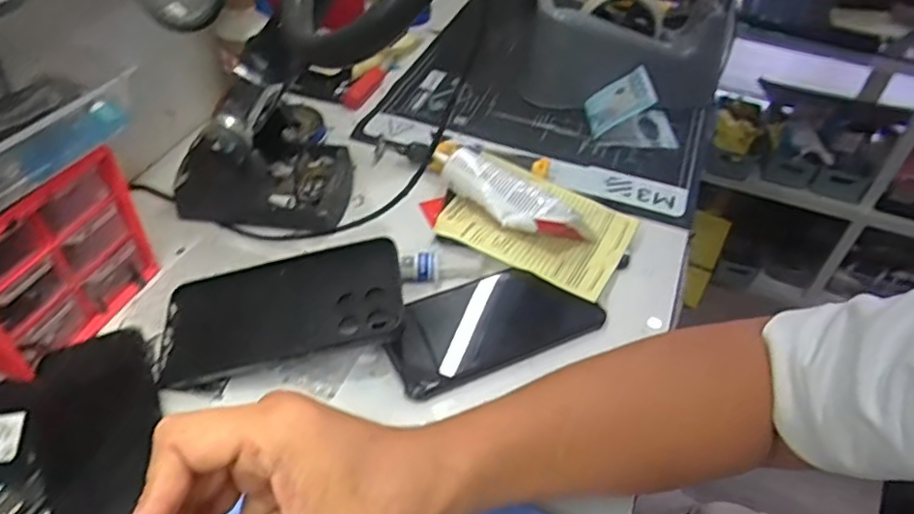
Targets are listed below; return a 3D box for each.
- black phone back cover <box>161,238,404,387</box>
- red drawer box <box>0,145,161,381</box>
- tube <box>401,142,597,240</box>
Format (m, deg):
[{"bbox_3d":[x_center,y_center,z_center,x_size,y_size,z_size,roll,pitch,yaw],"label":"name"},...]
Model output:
[{"bbox_3d":[-0.121,0.038,0.444,0.164,0.013,0.079,-13,56,4],"label":"black phone back cover"},{"bbox_3d":[-0.293,-0.012,0.425,0.101,0.108,0.141,24,49,18],"label":"red drawer box"},{"bbox_3d":[0.029,-0.063,0.552,0.188,0.027,0.048,31,51,24],"label":"tube"}]

